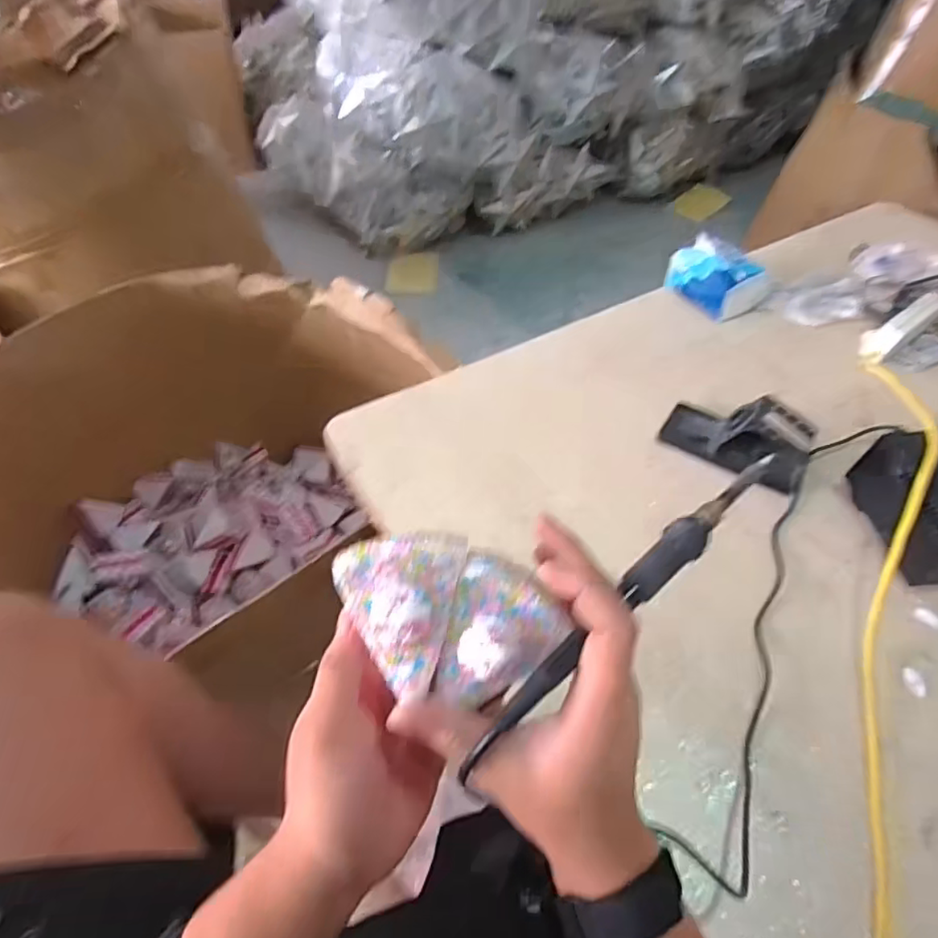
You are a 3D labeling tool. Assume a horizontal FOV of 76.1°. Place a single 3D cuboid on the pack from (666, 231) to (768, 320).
[{"bbox_3d":[0.378,-0.297,0.928,0.084,0.066,0.124,-19,52,-17],"label":"pack"}]

